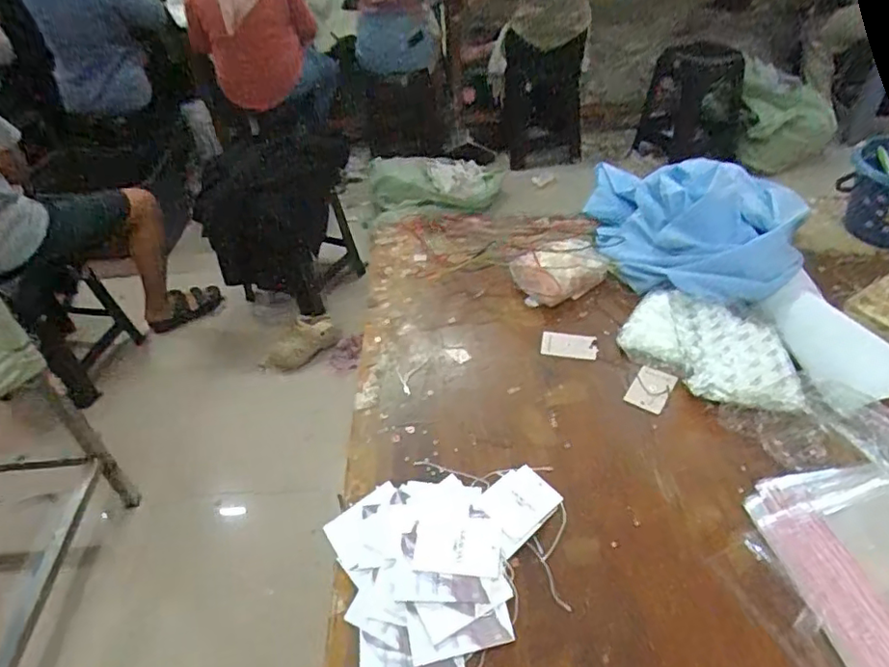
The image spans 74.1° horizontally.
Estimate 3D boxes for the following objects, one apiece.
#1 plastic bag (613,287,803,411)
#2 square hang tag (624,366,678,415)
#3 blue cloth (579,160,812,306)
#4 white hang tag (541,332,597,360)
[{"bbox_3d":[0.377,0.021,0.832,0.156,0.054,0.268,-30,47,-25],"label":"plastic bag"},{"bbox_3d":[0.287,0.077,0.816,0.049,0.005,0.075,26,52,22],"label":"square hang tag"},{"bbox_3d":[0.399,-0.206,0.976,0.321,0.144,0.334,10,43,17],"label":"blue cloth"},{"bbox_3d":[0.187,0.017,0.887,0.080,0.005,0.046,7,52,4],"label":"white hang tag"}]

